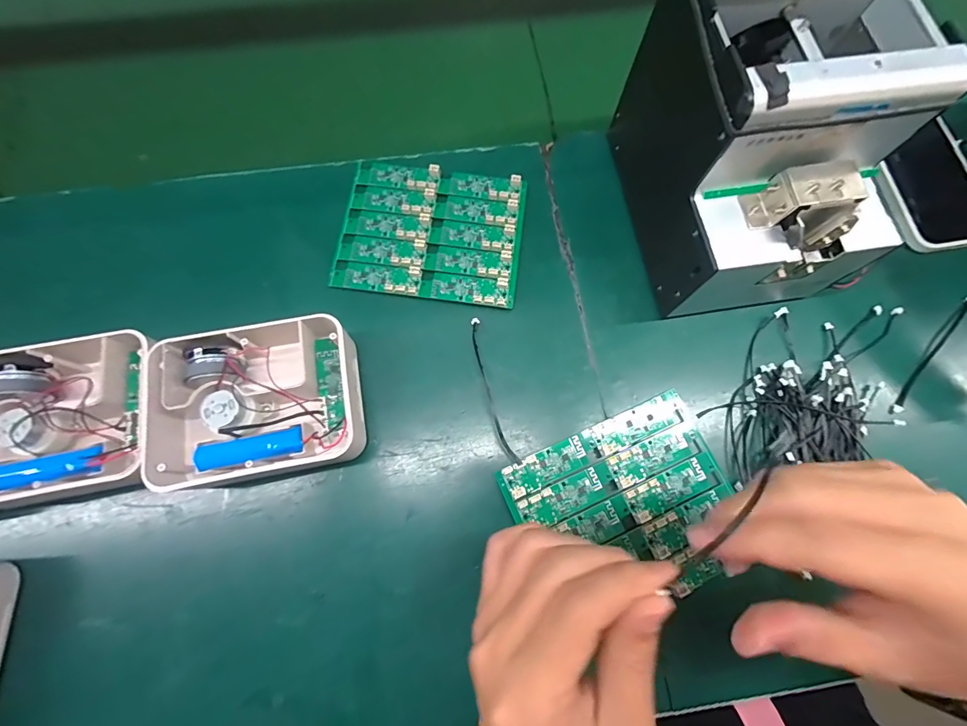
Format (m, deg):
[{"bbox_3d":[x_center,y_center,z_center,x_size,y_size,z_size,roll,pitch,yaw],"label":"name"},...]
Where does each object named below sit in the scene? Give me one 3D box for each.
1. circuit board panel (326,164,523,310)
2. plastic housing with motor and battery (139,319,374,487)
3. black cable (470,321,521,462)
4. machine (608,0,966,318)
[{"bbox_3d":[-0.043,-0.110,0.343,0.147,0.014,0.120,7,73,2],"label":"circuit board panel"},{"bbox_3d":[-0.152,0.028,0.283,0.134,0.046,0.108,-13,73,-4],"label":"plastic housing with motor and battery"},{"bbox_3d":[0.006,0.019,0.308,0.010,0.010,0.116,-15,73,-3],"label":"black cable"},{"bbox_3d":[0.190,-0.148,0.285,0.132,0.148,0.178,-8,73,-3],"label":"machine"}]

